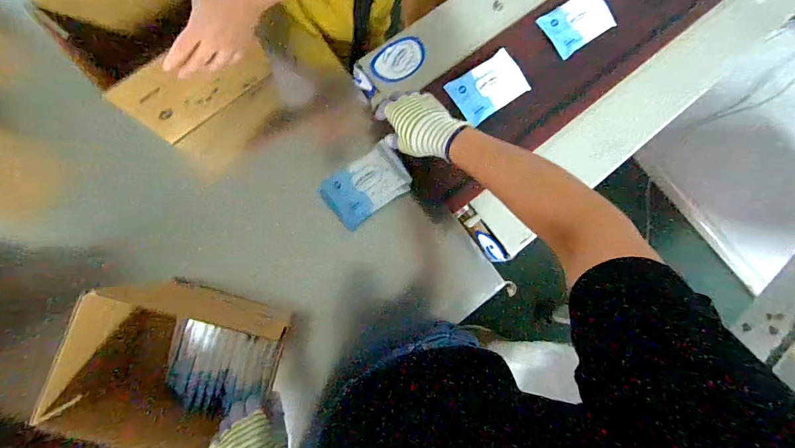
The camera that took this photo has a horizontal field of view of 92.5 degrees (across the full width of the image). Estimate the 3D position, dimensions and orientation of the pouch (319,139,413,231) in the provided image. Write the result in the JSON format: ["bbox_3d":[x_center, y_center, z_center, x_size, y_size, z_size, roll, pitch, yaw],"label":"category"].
[{"bbox_3d":[-0.052,-0.064,0.649,0.143,0.020,0.095,-35,106,4],"label":"pouch"}]

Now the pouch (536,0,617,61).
[{"bbox_3d":[0.323,-0.363,0.677,0.135,0.013,0.085,-34,89,-10],"label":"pouch"}]

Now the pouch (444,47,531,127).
[{"bbox_3d":[0.155,-0.231,0.639,0.126,0.018,0.081,-35,89,-10],"label":"pouch"}]

